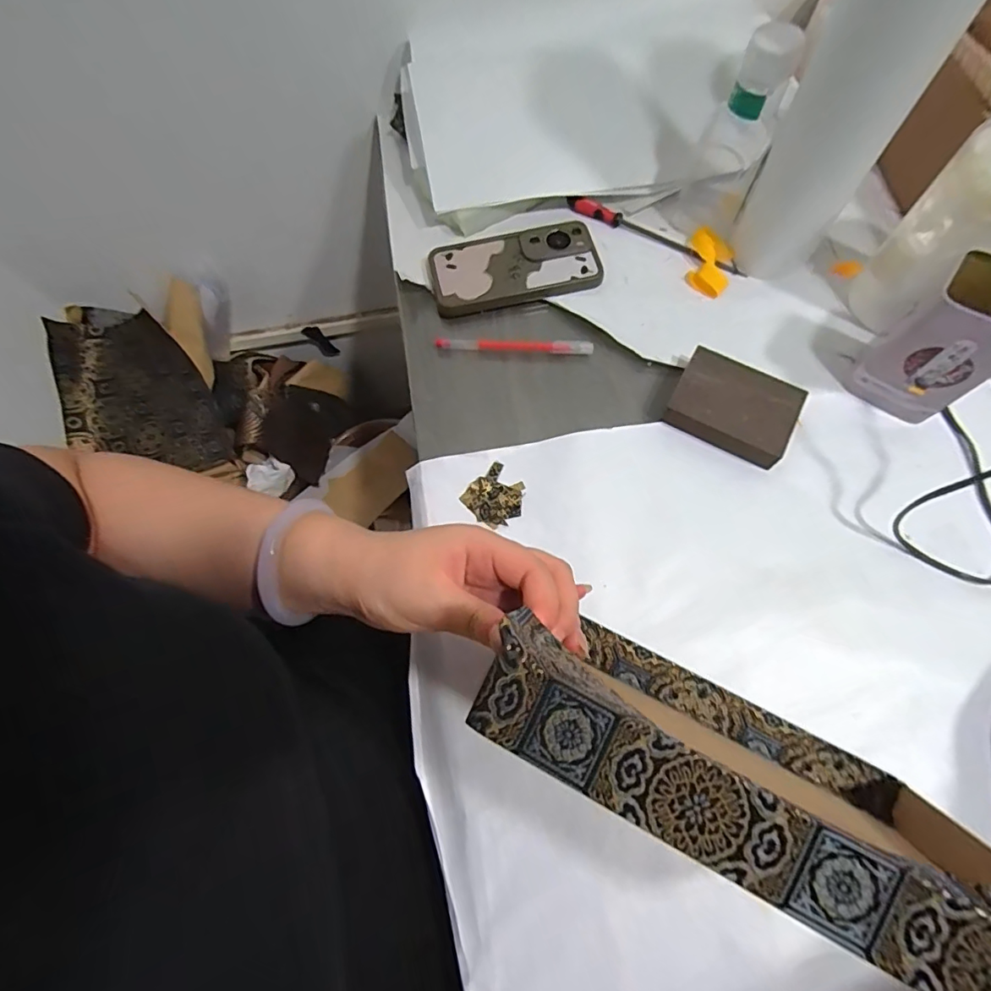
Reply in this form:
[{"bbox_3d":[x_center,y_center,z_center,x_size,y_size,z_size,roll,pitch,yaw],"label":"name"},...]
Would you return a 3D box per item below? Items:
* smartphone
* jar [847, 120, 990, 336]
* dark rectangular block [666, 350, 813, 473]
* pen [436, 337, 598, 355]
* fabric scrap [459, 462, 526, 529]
[{"bbox_3d":[0.019,-0.224,0.508,0.163,0.014,0.080,-12,69,-4],"label":"smartphone"},{"bbox_3d":[0.368,-0.203,0.419,0.079,0.149,0.082,-36,73,-12],"label":"jar"},{"bbox_3d":[0.200,-0.074,0.433,0.096,0.027,0.069,27,72,10],"label":"dark rectangular block"},{"bbox_3d":[0.017,-0.141,0.481,0.145,0.015,0.012,6,69,3],"label":"pen"},{"bbox_3d":[0.001,0.001,0.426,0.048,0.004,0.045,-41,74,-14],"label":"fabric scrap"}]

